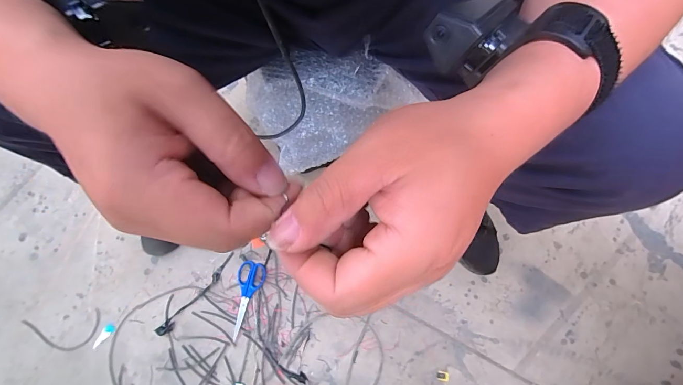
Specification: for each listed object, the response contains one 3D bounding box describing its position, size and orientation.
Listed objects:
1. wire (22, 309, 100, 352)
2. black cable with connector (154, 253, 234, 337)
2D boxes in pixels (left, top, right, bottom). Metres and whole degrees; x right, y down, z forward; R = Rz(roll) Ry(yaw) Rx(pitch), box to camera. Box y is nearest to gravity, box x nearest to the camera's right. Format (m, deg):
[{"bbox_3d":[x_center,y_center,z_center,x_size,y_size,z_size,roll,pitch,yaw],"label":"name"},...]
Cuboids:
[{"bbox_3d":[-0.605,0.303,0.698,0.174,0.007,0.077,-10,79,0],"label":"wire"},{"bbox_3d":[-0.313,0.222,0.702,0.025,0.010,0.220,43,83,8],"label":"black cable with connector"}]

